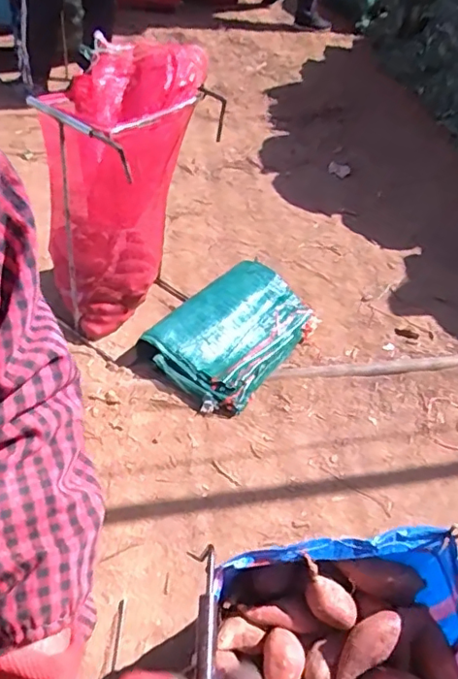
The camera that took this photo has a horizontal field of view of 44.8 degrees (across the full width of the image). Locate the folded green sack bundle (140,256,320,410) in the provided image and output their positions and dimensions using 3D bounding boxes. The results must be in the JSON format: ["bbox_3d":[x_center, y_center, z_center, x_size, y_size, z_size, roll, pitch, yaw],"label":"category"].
[{"bbox_3d":[0.022,-0.024,1.756,0.349,0.127,0.566,33,53,17],"label":"folded green sack bundle"}]

